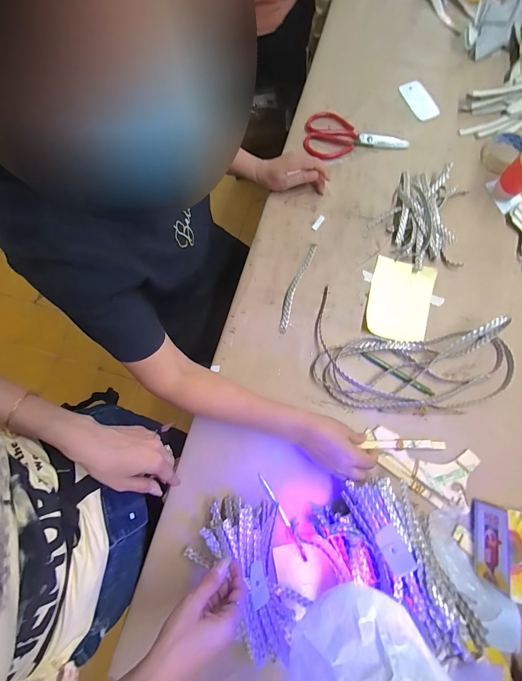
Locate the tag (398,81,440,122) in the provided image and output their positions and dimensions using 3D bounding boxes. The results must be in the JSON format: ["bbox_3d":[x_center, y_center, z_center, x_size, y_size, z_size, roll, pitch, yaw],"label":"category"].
[{"bbox_3d":[0.349,-0.532,0.679,0.049,0.008,0.103,-24,79,5],"label":"tag"}]

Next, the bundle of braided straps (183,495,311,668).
[{"bbox_3d":[-0.020,0.332,0.437,0.137,0.052,0.198,-25,72,-4],"label":"bundle of braided straps"}]

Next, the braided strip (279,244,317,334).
[{"bbox_3d":[0.066,-0.103,0.576,0.022,0.012,0.185,20,77,7],"label":"braided strip"}]

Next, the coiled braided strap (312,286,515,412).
[{"bbox_3d":[0.257,0.022,0.516,0.326,0.059,0.205,9,76,4],"label":"coiled braided strap"}]

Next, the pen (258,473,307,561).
[{"bbox_3d":[0.034,0.276,0.481,0.008,0.014,0.138,-30,77,-6],"label":"pen"}]

